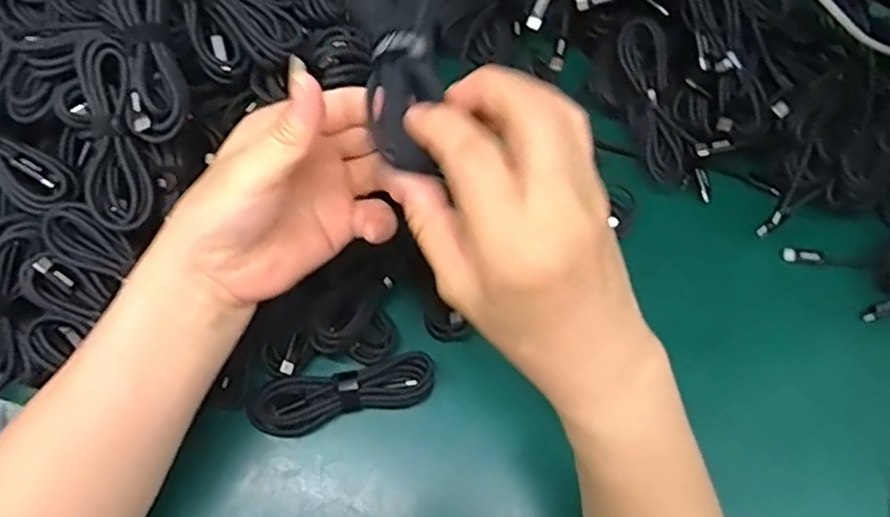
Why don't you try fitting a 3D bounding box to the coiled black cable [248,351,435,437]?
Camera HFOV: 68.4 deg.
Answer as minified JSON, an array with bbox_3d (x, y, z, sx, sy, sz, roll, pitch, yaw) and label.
[{"bbox_3d":[-0.065,0.087,0.420,0.116,0.022,0.031,-12,71,-6],"label":"coiled black cable"}]

